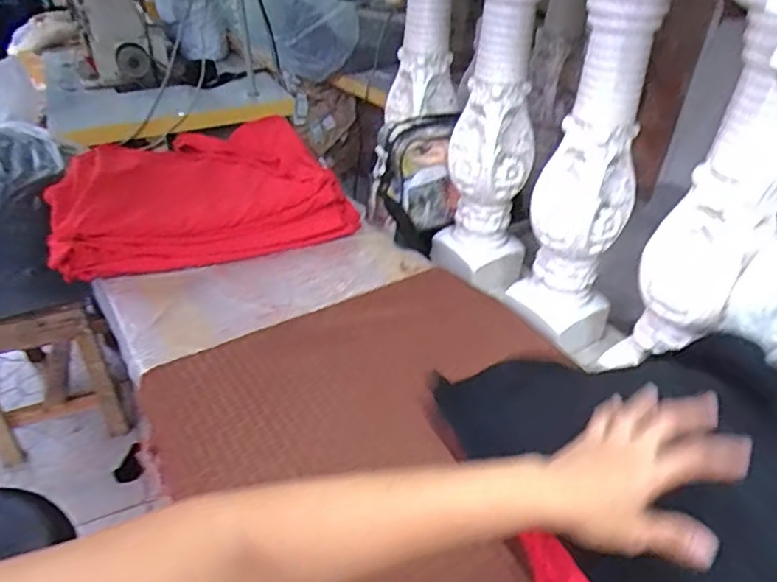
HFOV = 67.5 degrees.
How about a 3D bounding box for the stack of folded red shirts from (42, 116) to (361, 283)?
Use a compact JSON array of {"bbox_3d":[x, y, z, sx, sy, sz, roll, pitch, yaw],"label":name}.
[{"bbox_3d":[-0.361,-0.209,1.108,0.504,0.109,0.404,-11,39,-20],"label":"stack of folded red shirts"}]

